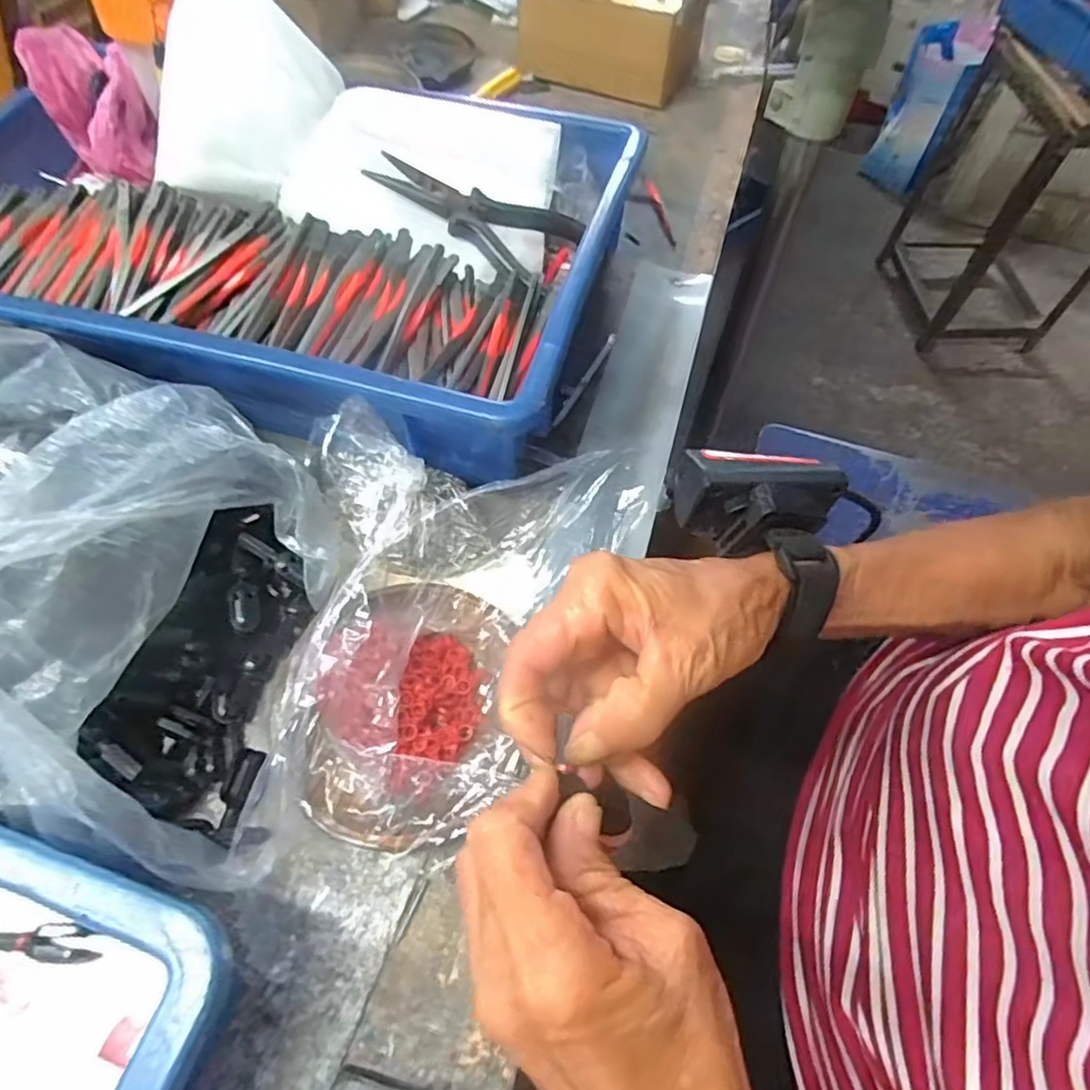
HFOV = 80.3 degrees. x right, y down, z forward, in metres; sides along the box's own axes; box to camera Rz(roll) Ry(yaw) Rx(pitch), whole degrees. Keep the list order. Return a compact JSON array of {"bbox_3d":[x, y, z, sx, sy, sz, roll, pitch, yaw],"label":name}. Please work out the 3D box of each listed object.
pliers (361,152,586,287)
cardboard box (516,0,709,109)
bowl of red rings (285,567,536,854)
[{"bbox_3d":[-0.045,-0.225,0.430,0.127,0.015,0.073,32,58,-3],"label":"pliers"},{"bbox_3d":[0.061,-0.476,0.594,0.157,0.068,0.118,22,60,11],"label":"cardboard box"},{"bbox_3d":[-0.062,0.067,0.281,0.093,0.029,0.115,-3,59,-5],"label":"bowl of red rings"}]

